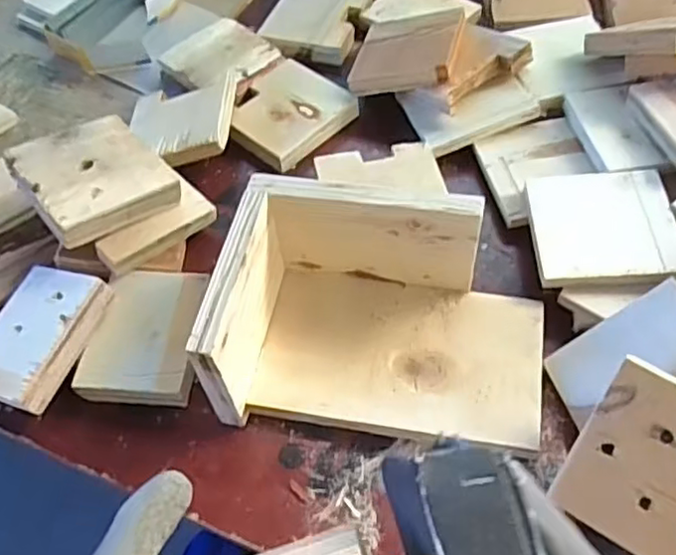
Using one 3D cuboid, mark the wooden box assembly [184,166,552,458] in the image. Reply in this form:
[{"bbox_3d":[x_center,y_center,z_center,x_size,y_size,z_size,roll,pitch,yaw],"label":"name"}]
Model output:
[{"bbox_3d":[0.029,0.019,0.388,0.187,0.077,0.126,7,59,8],"label":"wooden box assembly"}]

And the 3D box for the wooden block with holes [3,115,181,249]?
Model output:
[{"bbox_3d":[-0.174,-0.071,0.464,0.088,0.021,0.093,-30,62,-29],"label":"wooden block with holes"}]

